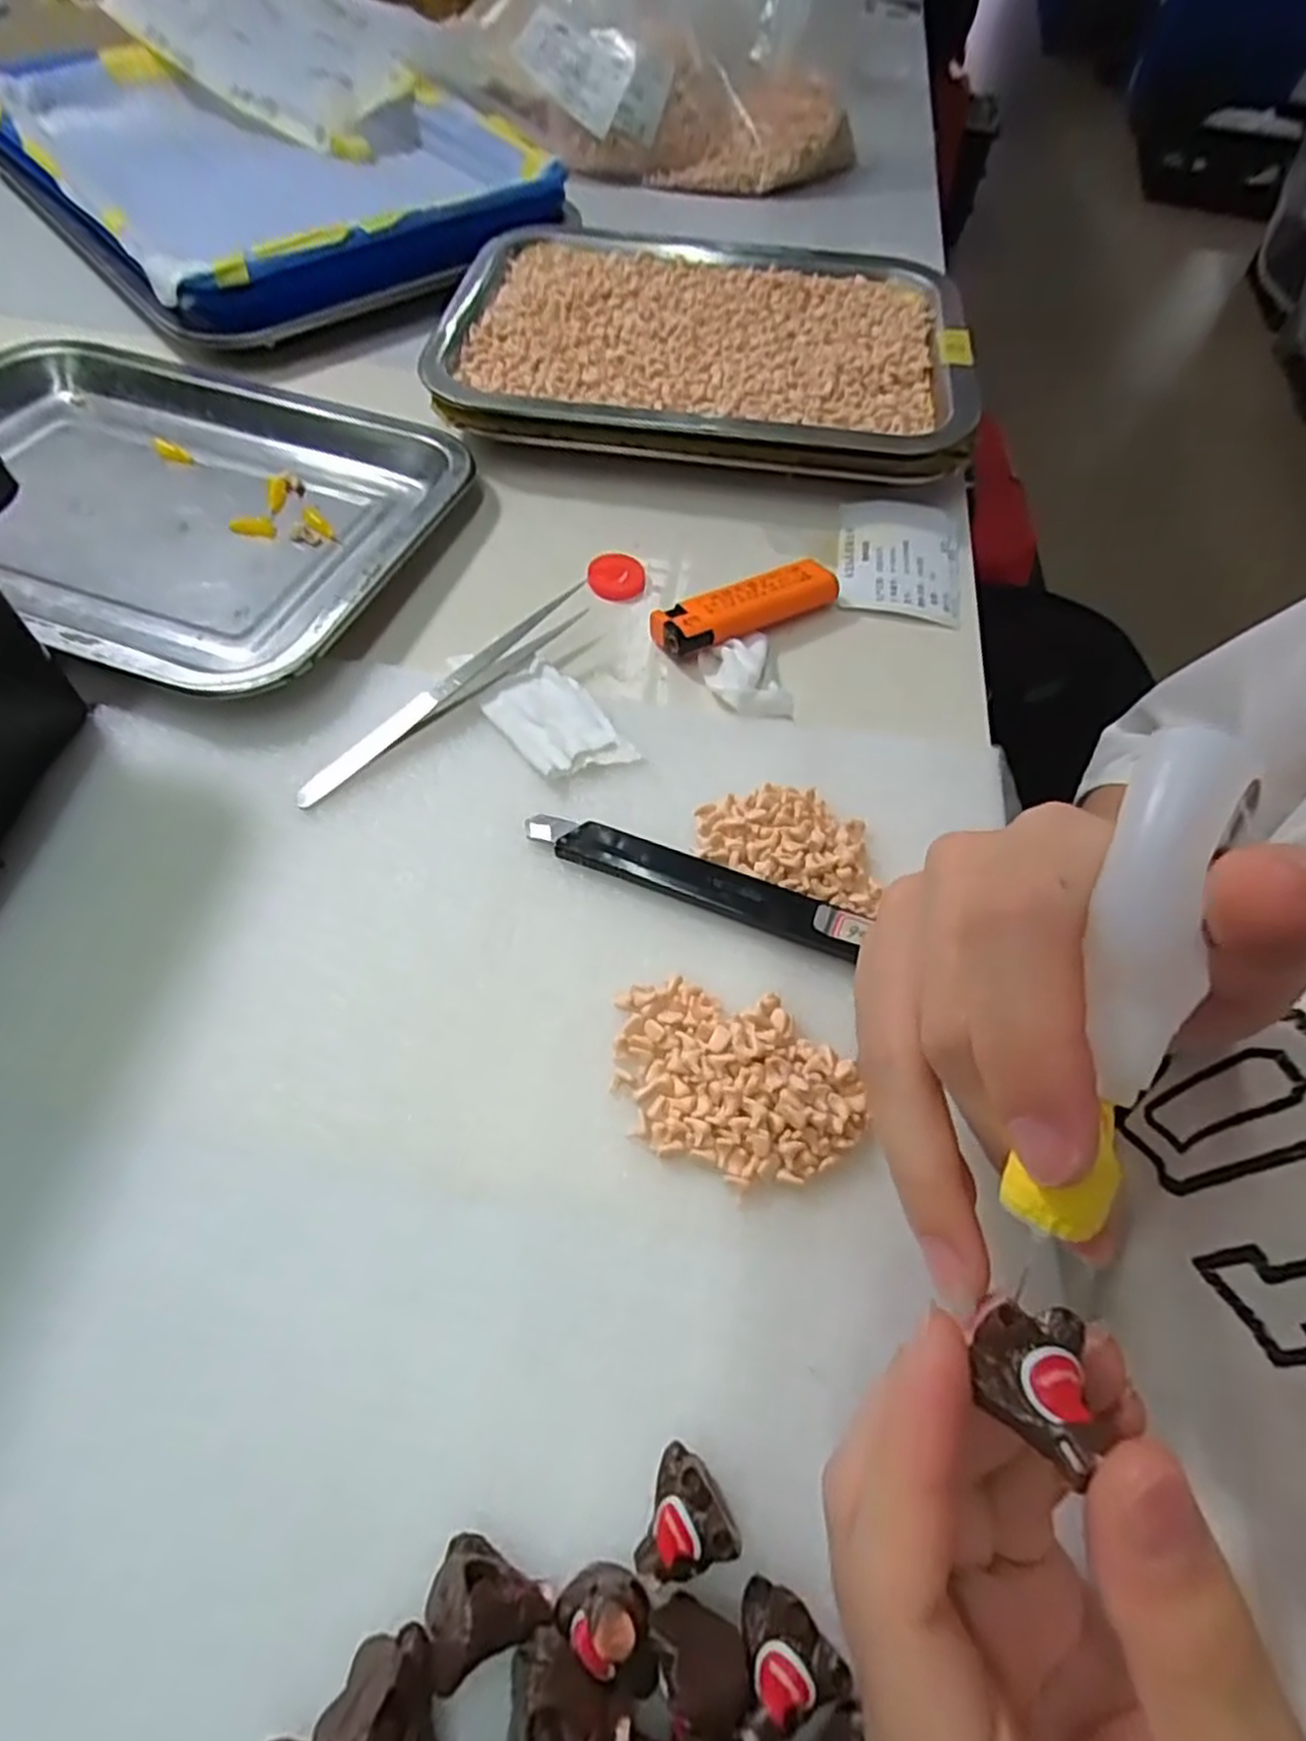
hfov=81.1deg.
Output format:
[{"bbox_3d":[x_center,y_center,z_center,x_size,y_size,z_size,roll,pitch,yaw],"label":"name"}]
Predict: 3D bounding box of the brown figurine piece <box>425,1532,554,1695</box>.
[{"bbox_3d":[-0.035,0.148,0.156,0.021,0.017,0.019,-23,64,-16],"label":"brown figurine piece"}]

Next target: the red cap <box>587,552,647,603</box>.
[{"bbox_3d":[-0.016,-0.128,0.332,0.025,0.006,0.024,1,60,-3],"label":"red cap"}]

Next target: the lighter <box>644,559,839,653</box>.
[{"bbox_3d":[0.039,-0.109,0.319,0.080,0.015,0.021,-24,64,-16],"label":"lighter"}]

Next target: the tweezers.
[{"bbox_3d":[-0.074,-0.069,0.290,0.014,0.006,0.139,37,64,17],"label":"tweezers"}]

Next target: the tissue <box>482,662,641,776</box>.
[{"bbox_3d":[-0.037,-0.054,0.284,0.034,0.005,0.055,-32,67,-20],"label":"tissue"}]

